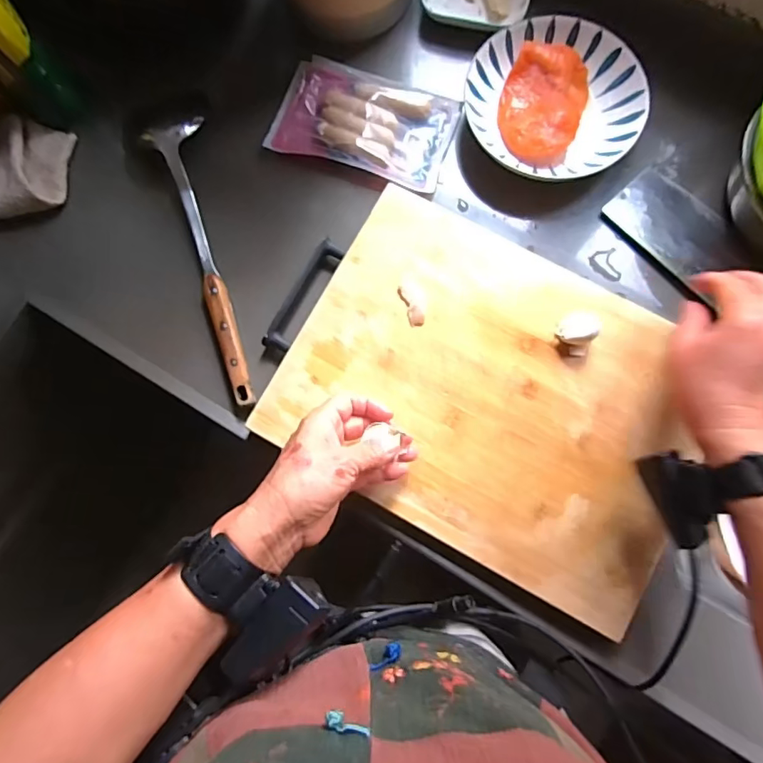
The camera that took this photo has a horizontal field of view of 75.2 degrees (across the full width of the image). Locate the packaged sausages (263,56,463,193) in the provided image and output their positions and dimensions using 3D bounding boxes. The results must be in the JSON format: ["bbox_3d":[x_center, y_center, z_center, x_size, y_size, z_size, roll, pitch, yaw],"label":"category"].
[{"bbox_3d":[-0.018,-0.272,0.511,0.179,0.016,0.108,20,83,7],"label":"packaged sausages"}]

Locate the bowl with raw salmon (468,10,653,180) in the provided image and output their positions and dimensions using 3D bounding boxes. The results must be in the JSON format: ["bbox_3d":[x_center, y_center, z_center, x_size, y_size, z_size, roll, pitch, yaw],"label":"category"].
[{"bbox_3d":[0.175,-0.284,0.507,0.169,0.038,0.159,0,81,1],"label":"bowl with raw salmon"}]

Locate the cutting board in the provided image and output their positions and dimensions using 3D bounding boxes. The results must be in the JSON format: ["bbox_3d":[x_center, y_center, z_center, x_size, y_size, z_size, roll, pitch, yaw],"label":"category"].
[{"bbox_3d":[0.102,0.007,0.453,0.363,0.012,0.277,28,83,5],"label":"cutting board"}]

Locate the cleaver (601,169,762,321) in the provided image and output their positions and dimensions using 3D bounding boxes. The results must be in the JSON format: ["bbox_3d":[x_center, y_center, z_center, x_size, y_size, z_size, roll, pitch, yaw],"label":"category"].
[{"bbox_3d":[0.350,-0.100,0.485,0.100,0.019,0.281,-43,79,-3],"label":"cleaver"}]

